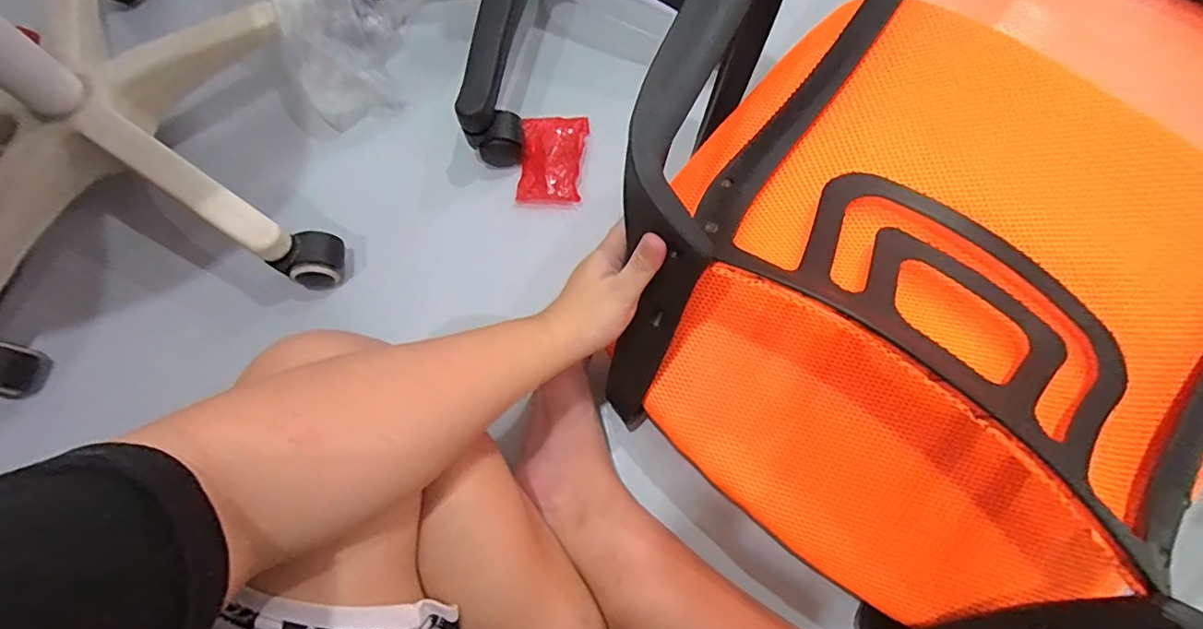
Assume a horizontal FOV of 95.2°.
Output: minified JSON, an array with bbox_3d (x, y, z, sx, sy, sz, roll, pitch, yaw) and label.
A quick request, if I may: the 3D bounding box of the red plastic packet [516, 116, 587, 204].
[{"bbox_3d":[-0.054,-0.173,0.611,0.067,0.023,0.111,5,71,2],"label":"red plastic packet"}]

